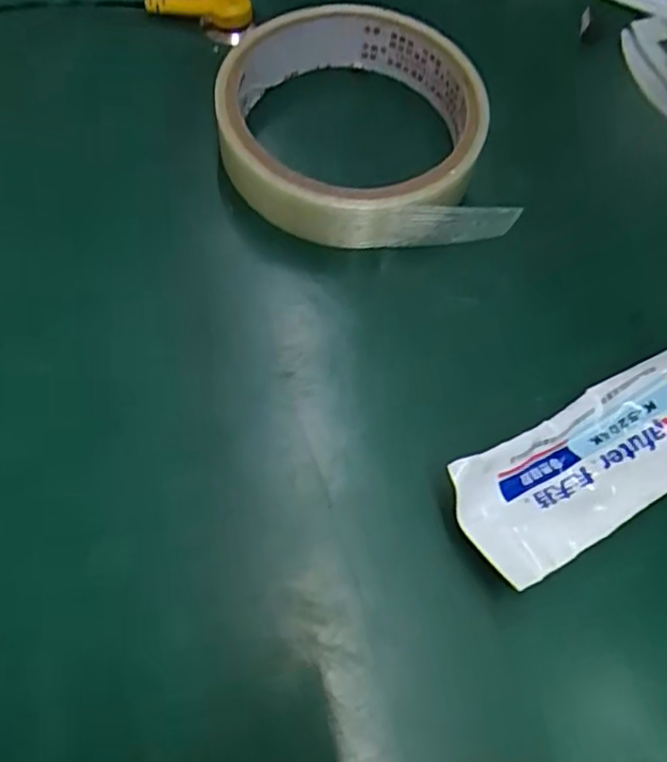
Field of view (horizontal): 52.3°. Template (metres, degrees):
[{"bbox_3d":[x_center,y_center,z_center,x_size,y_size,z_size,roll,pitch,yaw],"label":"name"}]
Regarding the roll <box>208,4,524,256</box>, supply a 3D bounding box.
[{"bbox_3d":[0.007,-0.089,0.233,0.091,0.026,0.091,1,64,-2],"label":"roll"}]

